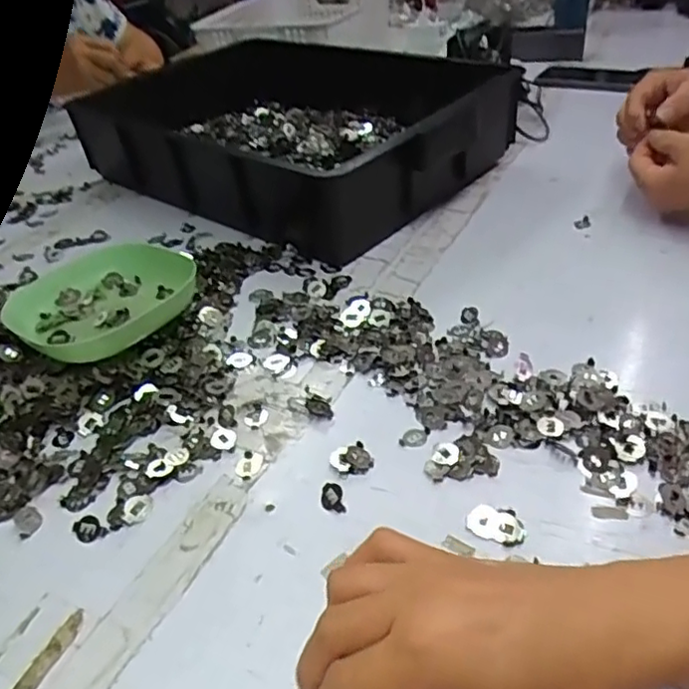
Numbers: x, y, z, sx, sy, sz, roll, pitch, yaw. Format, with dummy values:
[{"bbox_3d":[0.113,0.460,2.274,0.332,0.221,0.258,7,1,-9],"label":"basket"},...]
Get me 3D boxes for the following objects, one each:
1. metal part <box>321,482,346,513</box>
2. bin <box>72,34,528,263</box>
[{"bbox_3d":[-0.008,0.096,0.401,0.014,0.005,0.023,-13,37,-7],"label":"metal part"},{"bbox_3d":[-0.070,-0.292,0.826,0.515,0.110,0.400,22,46,34],"label":"bin"}]

